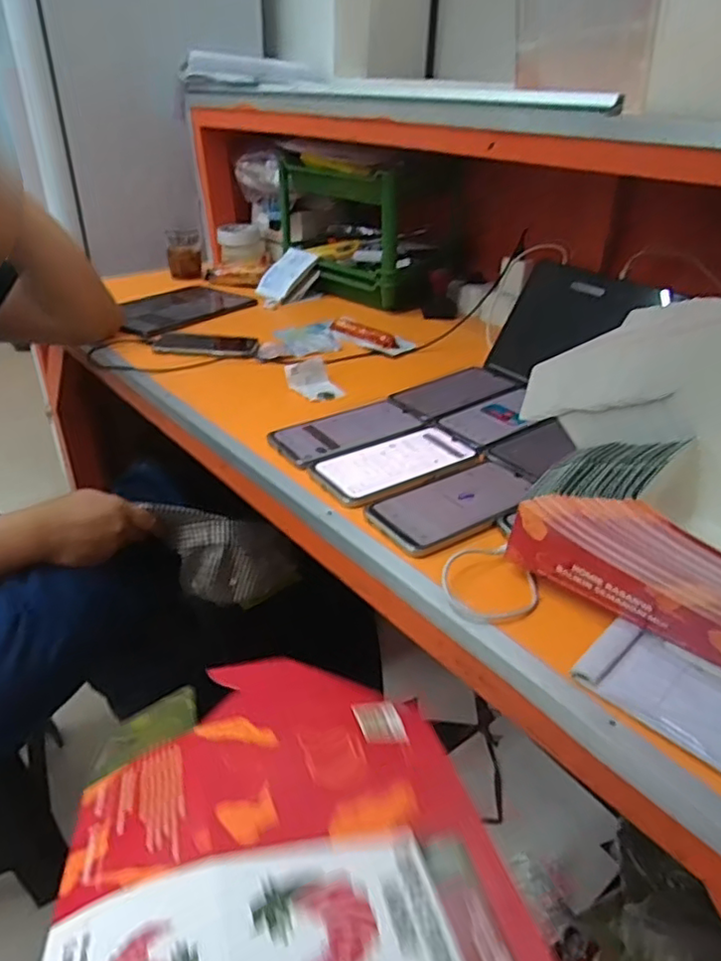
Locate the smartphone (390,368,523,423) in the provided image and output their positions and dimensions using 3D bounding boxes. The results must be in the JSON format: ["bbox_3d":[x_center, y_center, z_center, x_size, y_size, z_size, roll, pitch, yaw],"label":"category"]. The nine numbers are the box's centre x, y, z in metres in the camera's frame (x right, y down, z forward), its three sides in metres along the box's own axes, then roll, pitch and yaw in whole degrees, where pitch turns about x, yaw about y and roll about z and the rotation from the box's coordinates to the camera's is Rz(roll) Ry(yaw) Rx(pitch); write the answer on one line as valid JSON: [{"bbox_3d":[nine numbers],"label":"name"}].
[{"bbox_3d":[0.123,-0.118,0.810,0.184,0.005,0.083,-21,39,-31],"label":"smartphone"}]

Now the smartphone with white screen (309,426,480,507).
[{"bbox_3d":[0.039,-0.019,0.647,0.172,0.007,0.085,-21,39,-31],"label":"smartphone with white screen"}]

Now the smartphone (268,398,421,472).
[{"bbox_3d":[-0.016,-0.060,0.704,0.172,0.005,0.088,-21,40,-32],"label":"smartphone"}]

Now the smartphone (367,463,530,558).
[{"bbox_3d":[0.088,0.020,0.584,0.163,0.015,0.084,-20,39,-30],"label":"smartphone"}]

